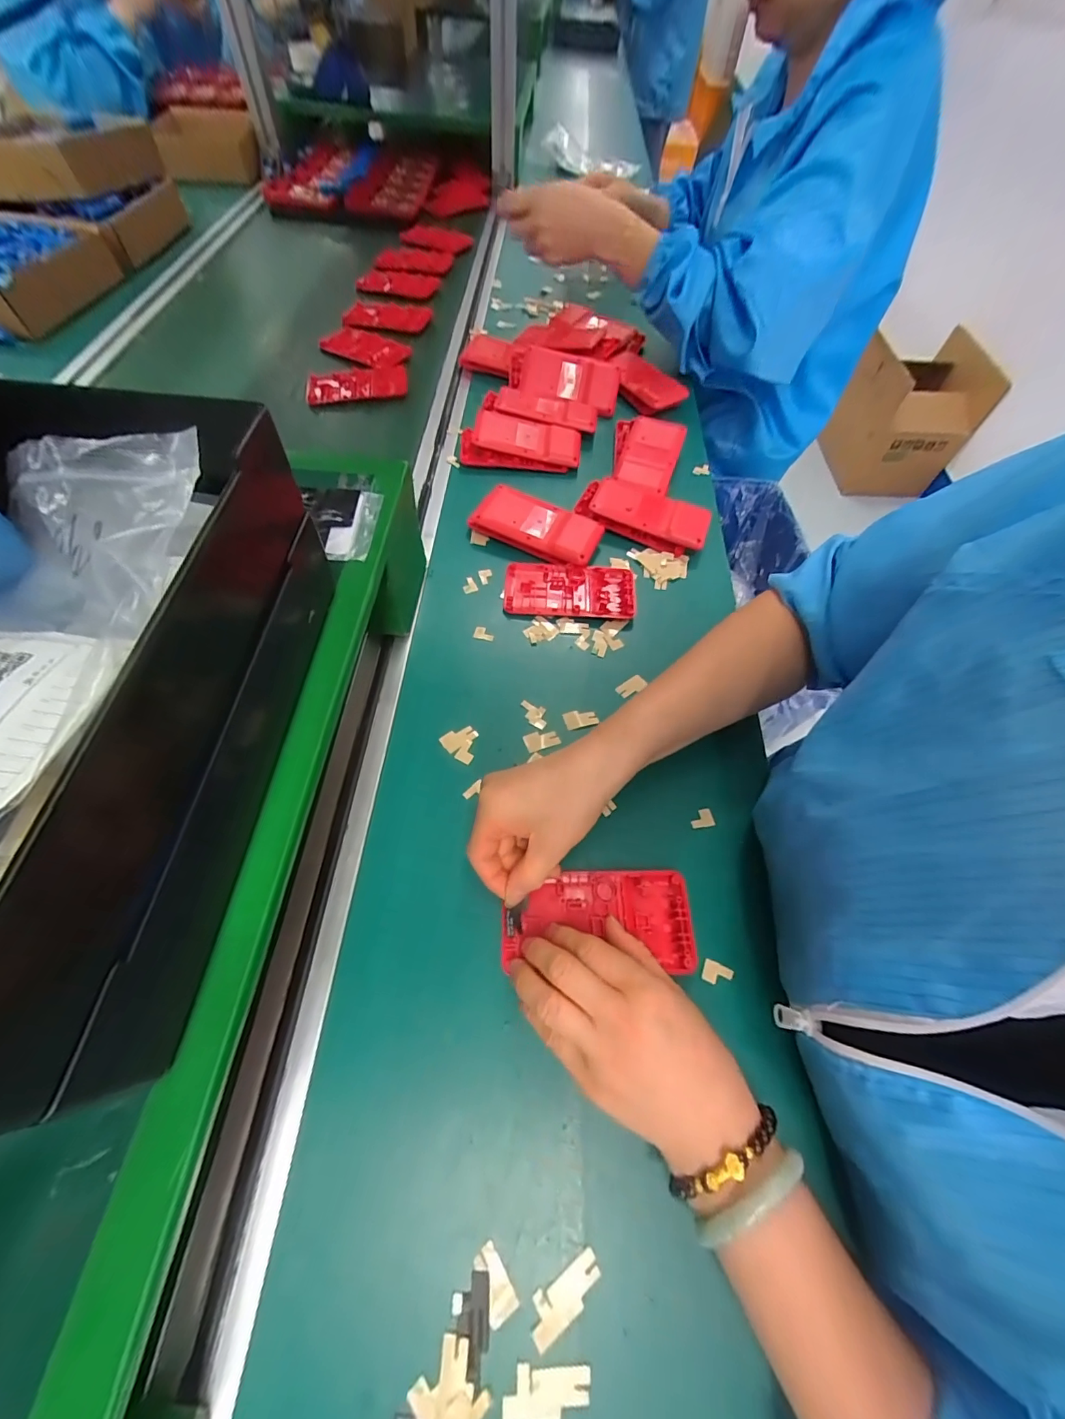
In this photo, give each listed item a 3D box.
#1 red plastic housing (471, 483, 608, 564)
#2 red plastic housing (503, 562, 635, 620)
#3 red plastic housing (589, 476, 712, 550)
[{"bbox_3d":[0.006,-0.183,0.479,0.122,0.024,0.059,24,62,10],"label":"red plastic housing"},{"bbox_3d":[0.035,-0.114,0.452,0.120,0.013,0.060,3,60,-1],"label":"red plastic housing"},{"bbox_3d":[0.125,-0.207,0.505,0.121,0.025,0.062,20,61,8],"label":"red plastic housing"}]

